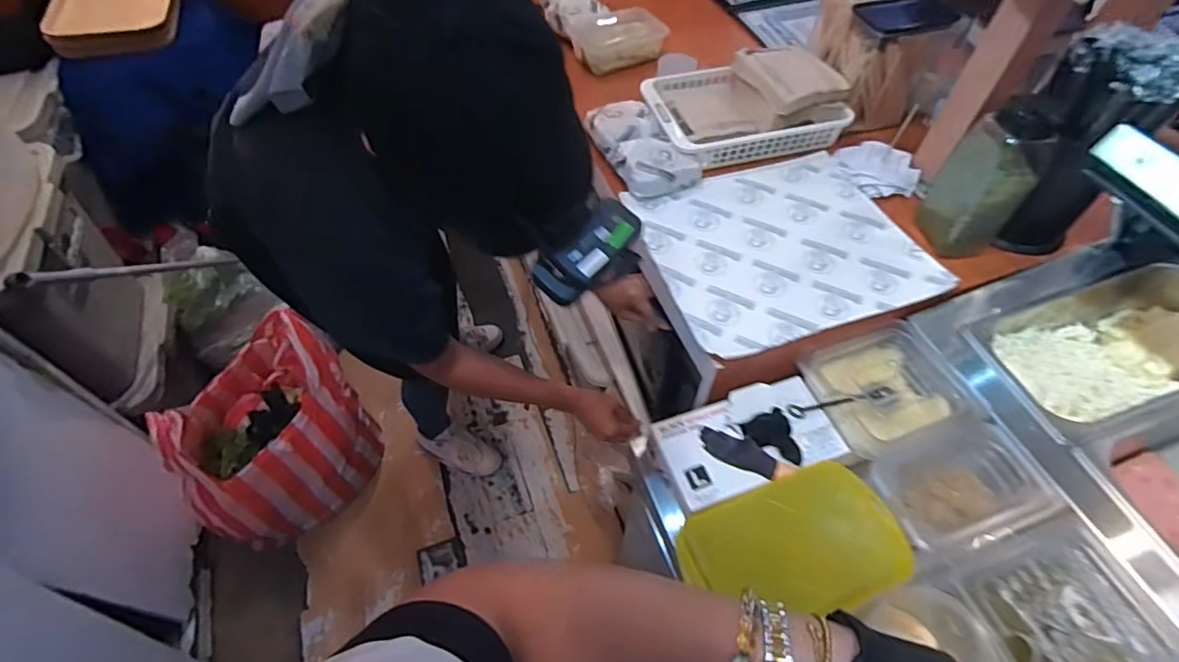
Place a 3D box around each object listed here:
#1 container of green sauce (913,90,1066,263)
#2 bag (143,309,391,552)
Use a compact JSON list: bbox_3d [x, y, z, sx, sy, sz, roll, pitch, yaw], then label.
[{"bbox_3d":[0.509,-0.191,0.728,0.076,0.178,0.075,-10,55,-8],"label":"container of green sauce"},{"bbox_3d":[-0.739,0.247,1.323,0.329,0.457,0.425,21,57,14],"label":"bag"}]

